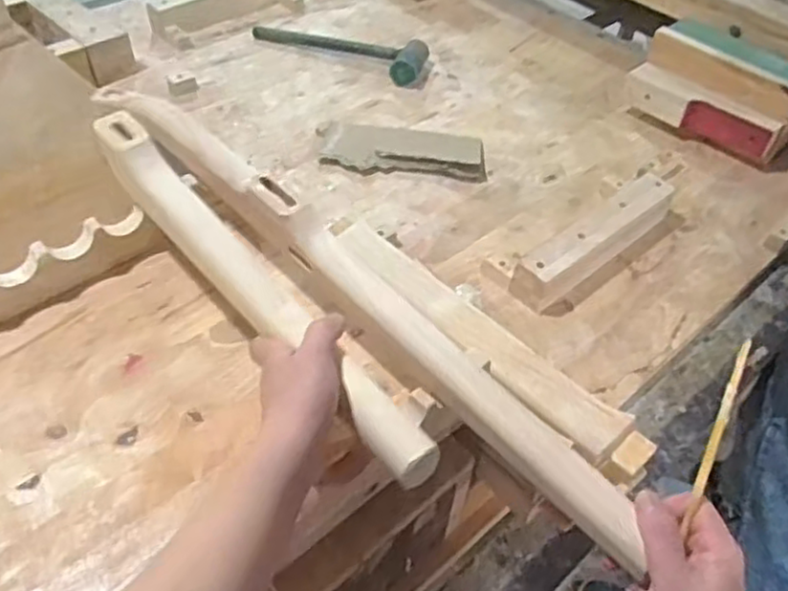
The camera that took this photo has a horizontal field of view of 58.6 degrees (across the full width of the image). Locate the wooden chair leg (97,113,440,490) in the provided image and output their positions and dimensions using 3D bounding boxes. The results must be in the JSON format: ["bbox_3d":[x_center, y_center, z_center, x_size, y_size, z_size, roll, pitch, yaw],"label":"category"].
[{"bbox_3d":[-0.116,-0.015,0.530,0.038,0.029,0.412,-32,61,-28],"label":"wooden chair leg"}]

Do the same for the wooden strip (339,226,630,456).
[{"bbox_3d":[0.072,0.028,0.695,0.351,0.015,0.056,38,56,27],"label":"wooden strip"}]

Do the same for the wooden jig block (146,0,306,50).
[{"bbox_3d":[-0.314,-0.550,1.336,0.286,0.057,0.110,-34,58,-30],"label":"wooden jig block"}]

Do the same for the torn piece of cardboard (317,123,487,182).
[{"bbox_3d":[0.013,-0.230,1.090,0.254,0.014,0.115,6,47,2],"label":"torn piece of cardboard"}]

